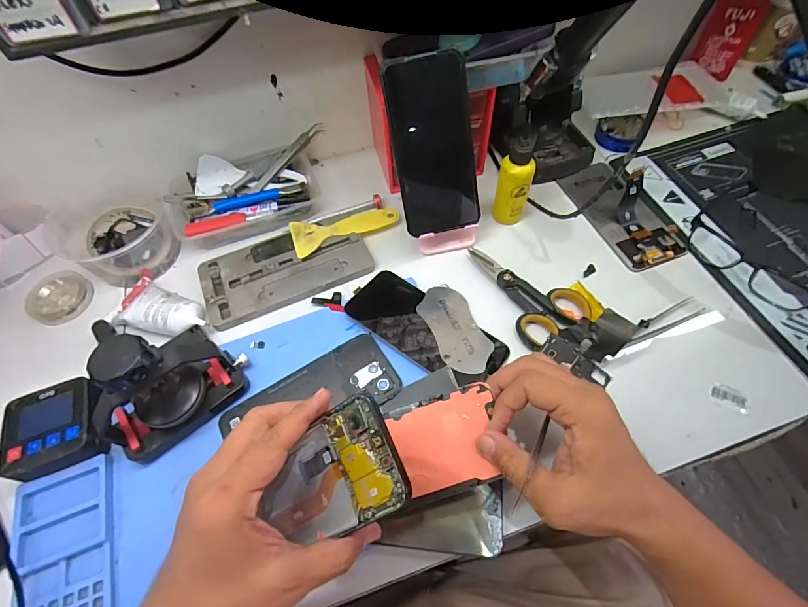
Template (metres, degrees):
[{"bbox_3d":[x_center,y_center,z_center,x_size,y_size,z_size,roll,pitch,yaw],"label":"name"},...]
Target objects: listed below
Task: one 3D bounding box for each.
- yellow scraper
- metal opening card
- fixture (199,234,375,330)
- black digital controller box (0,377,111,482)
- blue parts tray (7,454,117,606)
[{"bbox_3d":[-0.066,-0.086,0.478,0.122,0.010,0.049,-17,59,-8],"label":"yellow scraper"},{"bbox_3d":[0.050,0.024,0.410,0.050,0.004,0.100,-17,57,-18],"label":"metal opening card"},{"bbox_3d":[-0.128,-0.038,0.454,0.179,0.009,0.086,-19,59,-9],"label":"fixture"},{"bbox_3d":[-0.296,0.107,0.355,0.075,0.026,0.072,-14,59,-6],"label":"black digital controller box"},{"bbox_3d":[-0.256,0.200,0.312,0.070,0.017,0.146,-19,59,-9],"label":"blue parts tray"}]

